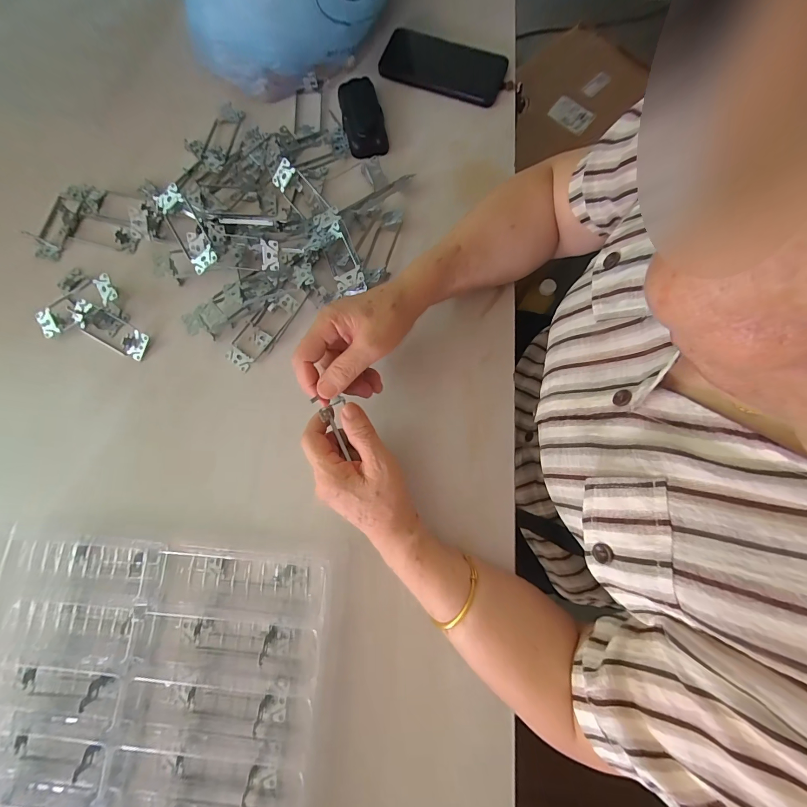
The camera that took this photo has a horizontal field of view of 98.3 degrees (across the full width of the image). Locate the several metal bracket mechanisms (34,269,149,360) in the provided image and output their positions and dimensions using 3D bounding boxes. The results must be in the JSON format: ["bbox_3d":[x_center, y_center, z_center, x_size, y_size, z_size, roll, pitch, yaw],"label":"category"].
[{"bbox_3d":[-0.372,-0.114,0.418,0.138,0.029,0.088,13,77,4],"label":"several metal bracket mechanisms"}]

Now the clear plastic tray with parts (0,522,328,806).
[{"bbox_3d":[-0.262,0.348,0.309,0.349,0.042,0.430,5,76,2],"label":"clear plastic tray with parts"}]

